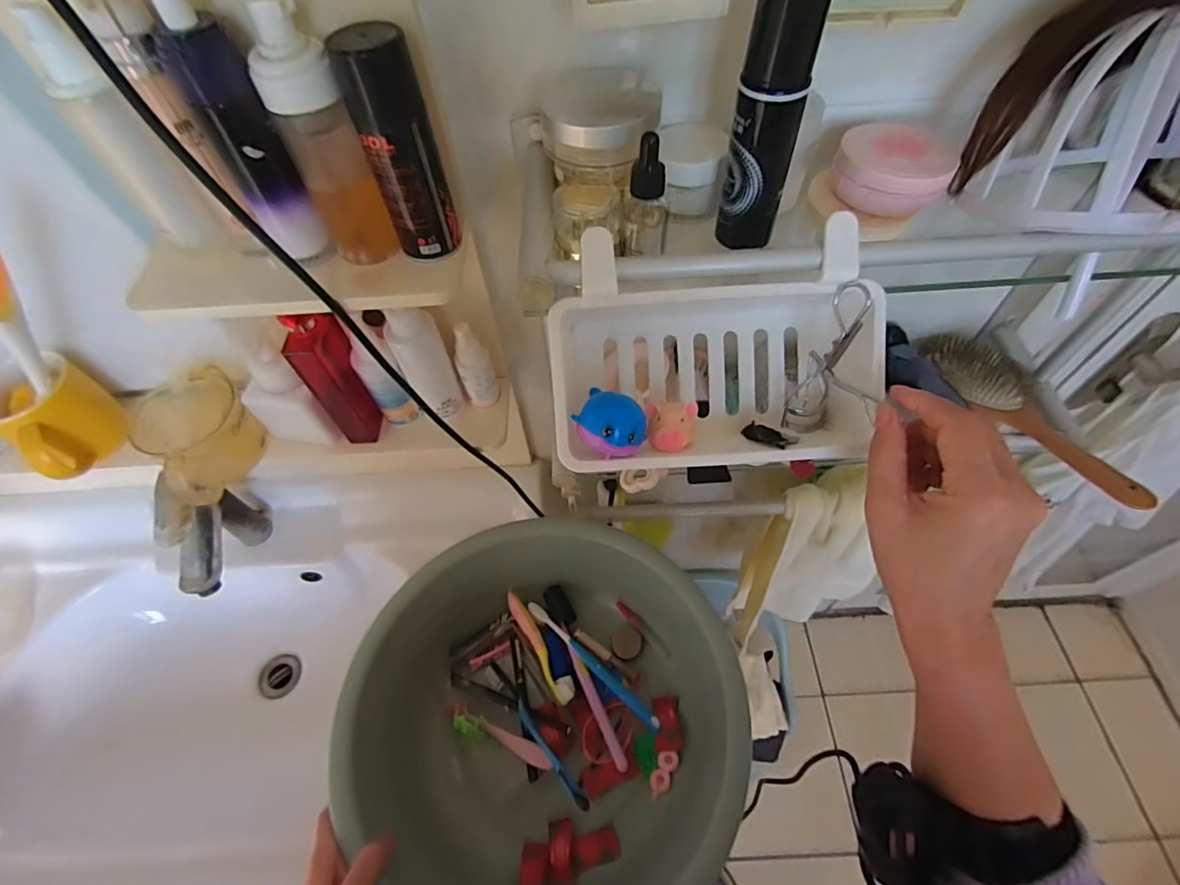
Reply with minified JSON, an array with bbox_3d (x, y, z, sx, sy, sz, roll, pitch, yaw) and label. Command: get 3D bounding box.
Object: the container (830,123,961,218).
[{"bbox_3d":[0.199,-0.180,0.358,0.070,0.030,0.058,16,59,13],"label":"container"}]

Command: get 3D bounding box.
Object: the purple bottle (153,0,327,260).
[{"bbox_3d":[-0.210,-0.182,0.339,0.033,0.141,0.036,39,66,24],"label":"purple bottle"}]

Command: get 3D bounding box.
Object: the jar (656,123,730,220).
[{"bbox_3d":[0.070,-0.191,0.378,0.047,0.043,0.044,3,57,5],"label":"jar"}]

